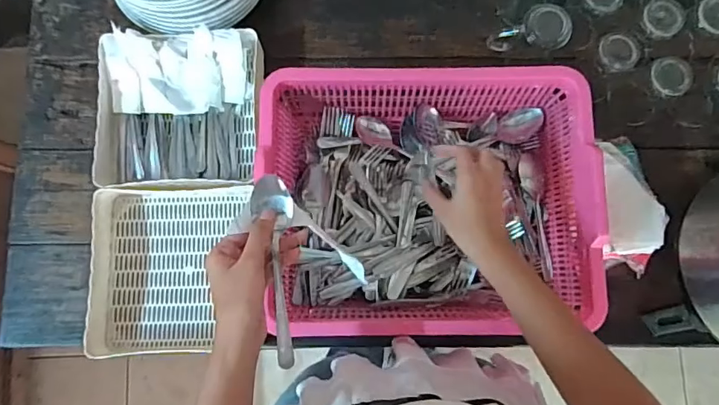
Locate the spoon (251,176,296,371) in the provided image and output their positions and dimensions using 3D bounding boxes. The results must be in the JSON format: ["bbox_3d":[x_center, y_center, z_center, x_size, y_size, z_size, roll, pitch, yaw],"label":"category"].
[{"bbox_3d":[-0.080,0.063,0.453,0.036,0.033,0.172,-3,86,0],"label":"spoon"}]

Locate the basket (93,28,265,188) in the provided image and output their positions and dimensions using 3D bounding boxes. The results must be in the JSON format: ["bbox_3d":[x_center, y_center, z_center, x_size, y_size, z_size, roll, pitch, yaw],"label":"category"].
[{"bbox_3d":[-0.243,-0.124,0.669,0.205,0.062,0.202,1,82,0],"label":"basket"}]

